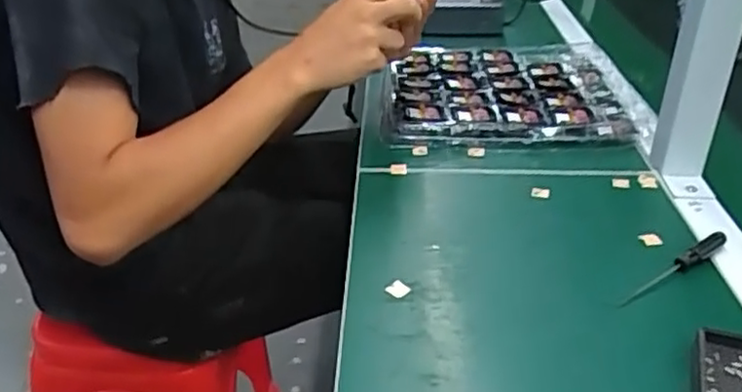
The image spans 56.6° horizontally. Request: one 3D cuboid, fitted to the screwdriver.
[{"bbox_3d":[0.241,0.057,0.545,0.130,0.011,0.013,-21,37,-32],"label":"screwdriver"}]

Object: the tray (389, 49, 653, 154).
[{"bbox_3d":[0.166,-0.128,0.850,0.292,0.032,0.272,2,31,4],"label":"tray"}]

